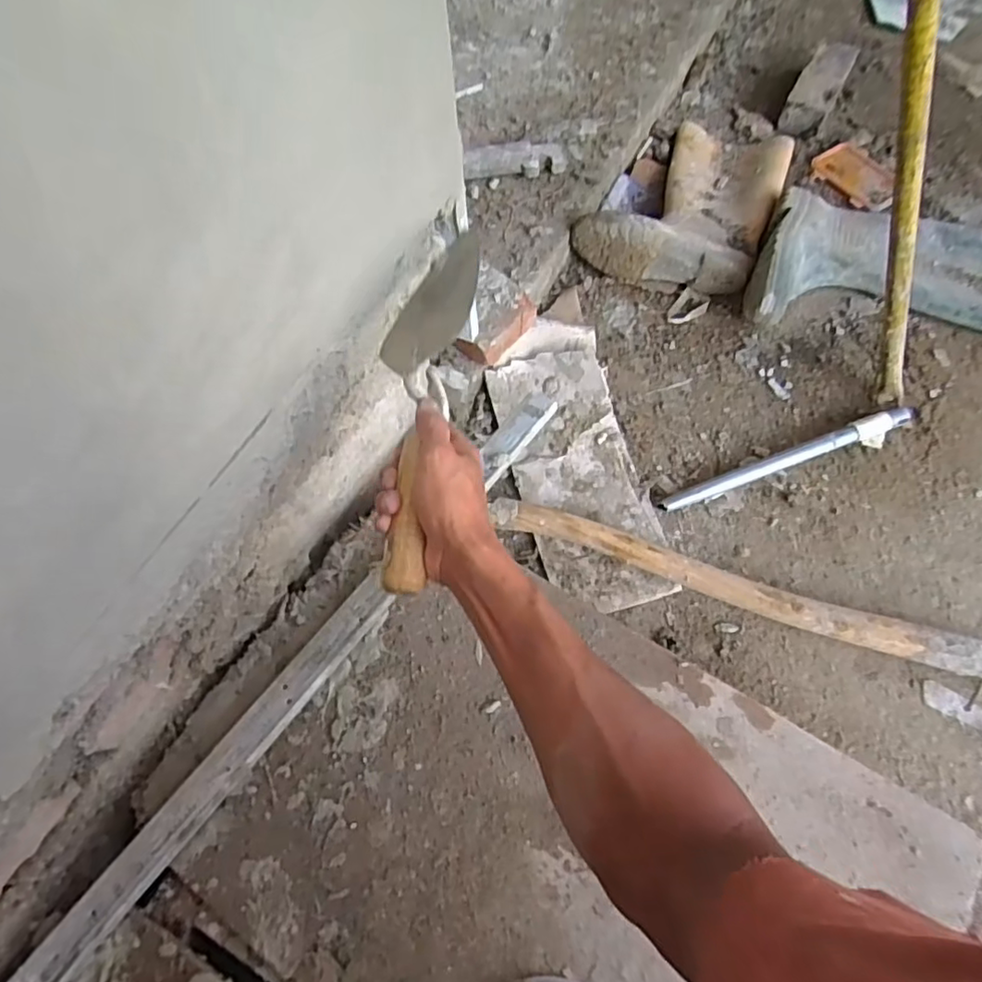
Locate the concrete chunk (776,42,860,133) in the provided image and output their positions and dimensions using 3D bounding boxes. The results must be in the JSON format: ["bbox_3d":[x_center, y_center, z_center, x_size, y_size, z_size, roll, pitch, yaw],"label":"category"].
[{"bbox_3d":[0.570,-0.701,1.076,0.071,0.051,0.208,26,68,16],"label":"concrete chunk"}]

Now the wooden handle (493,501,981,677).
[{"bbox_3d":[0.293,0.117,0.692,0.617,0.045,0.041,17,66,12],"label":"wooden handle"}]

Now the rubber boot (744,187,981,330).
[{"bbox_3d":[0.565,-0.333,0.872,0.398,0.086,0.227,2,64,5],"label":"rubber boot"}]

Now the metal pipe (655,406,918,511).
[{"bbox_3d":[0.375,-0.042,0.778,0.347,0.026,0.037,-17,64,-4],"label":"metal pipe"}]

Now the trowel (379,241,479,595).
[{"bbox_3d":[-0.059,-0.078,0.501,0.077,0.043,0.316,3,72,5],"label":"trowel"}]

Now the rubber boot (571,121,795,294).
[{"bbox_3d":[0.317,-0.477,0.963,0.248,0.090,0.383,22,67,14],"label":"rubber boot"}]

